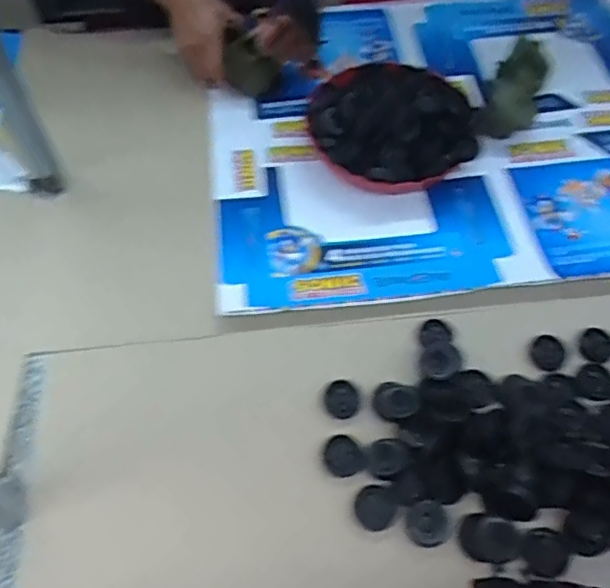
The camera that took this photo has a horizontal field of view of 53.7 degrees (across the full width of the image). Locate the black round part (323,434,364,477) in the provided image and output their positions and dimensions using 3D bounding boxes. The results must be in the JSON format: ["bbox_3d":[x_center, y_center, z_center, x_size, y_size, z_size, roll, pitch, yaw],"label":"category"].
[{"bbox_3d":[0.039,0.170,0.628,0.037,0.012,0.042,-38,64,-21],"label":"black round part"}]

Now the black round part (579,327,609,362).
[{"bbox_3d":[0.333,0.059,0.693,0.036,0.012,0.038,0,57,1],"label":"black round part"}]

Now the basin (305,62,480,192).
[{"bbox_3d":[0.122,-0.245,0.818,0.220,0.095,0.223,0,57,1],"label":"basin"}]

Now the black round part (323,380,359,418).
[{"bbox_3d":[0.040,0.116,0.663,0.038,0.009,0.041,0,57,1],"label":"black round part"}]

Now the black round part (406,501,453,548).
[{"bbox_3d":[0.121,0.223,0.585,0.046,0.018,0.038,-2,57,0],"label":"black round part"}]

